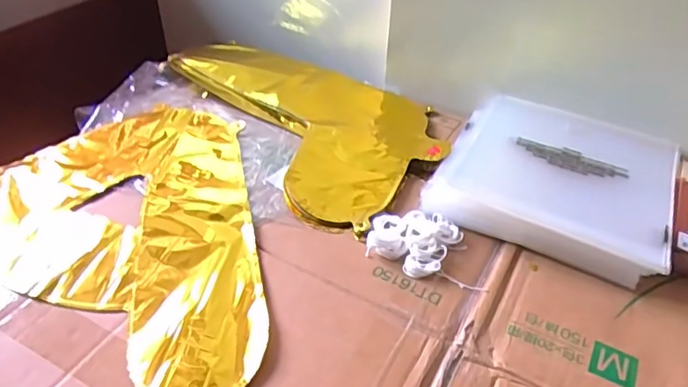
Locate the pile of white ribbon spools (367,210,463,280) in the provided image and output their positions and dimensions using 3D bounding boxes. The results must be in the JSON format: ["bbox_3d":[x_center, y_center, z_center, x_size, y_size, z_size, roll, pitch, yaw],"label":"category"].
[{"bbox_3d":[0.063,0.041,0.527,0.076,0.013,0.075,24,45,24],"label":"pile of white ribbon spools"}]

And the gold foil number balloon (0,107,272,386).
[{"bbox_3d":[-0.214,0.017,0.534,0.393,0.013,0.342,15,42,16],"label":"gold foil number balloon"}]

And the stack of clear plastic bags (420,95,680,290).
[{"bbox_3d":[0.221,-0.020,0.582,0.217,0.031,0.225,18,43,19],"label":"stack of clear plastic bags"}]

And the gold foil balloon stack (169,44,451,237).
[{"bbox_3d":[-0.044,-0.111,0.709,0.225,0.034,0.432,-22,46,-25],"label":"gold foil balloon stack"}]

